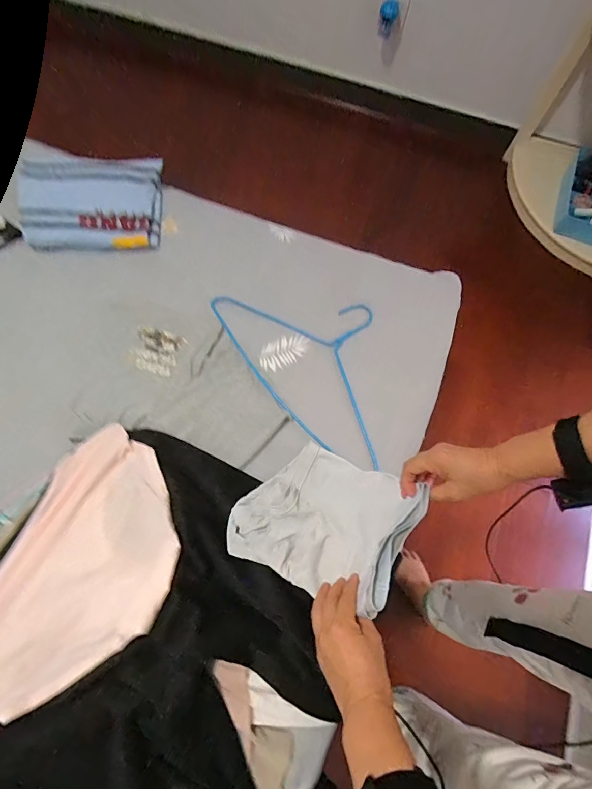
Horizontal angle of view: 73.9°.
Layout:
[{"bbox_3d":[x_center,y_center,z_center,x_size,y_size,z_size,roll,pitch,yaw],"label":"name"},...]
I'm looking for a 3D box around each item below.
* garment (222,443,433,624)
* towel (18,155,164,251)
[{"bbox_3d":[0.034,0.156,0.517,0.208,0.129,0.183,24,71,7],"label":"garment"},{"bbox_3d":[-0.395,-0.376,0.760,0.263,0.033,0.204,0,72,-2],"label":"towel"}]

